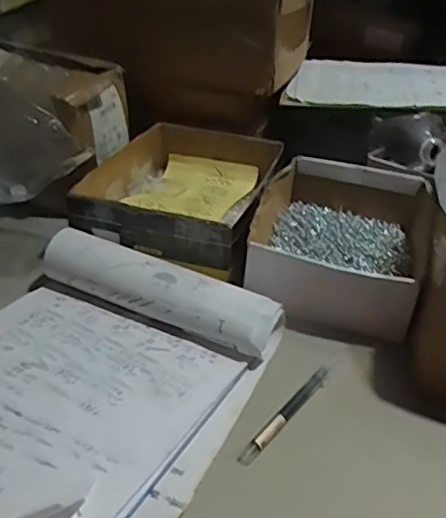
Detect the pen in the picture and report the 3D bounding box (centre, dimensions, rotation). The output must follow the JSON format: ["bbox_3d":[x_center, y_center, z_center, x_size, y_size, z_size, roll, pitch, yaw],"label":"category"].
[{"bbox_3d":[0.050,0.115,0.443,0.011,0.006,0.115,26,37,31],"label":"pen"}]

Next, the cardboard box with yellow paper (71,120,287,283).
[{"bbox_3d":[-0.043,-0.083,0.686,0.191,0.059,0.280,11,31,10],"label":"cardboard box with yellow paper"}]

